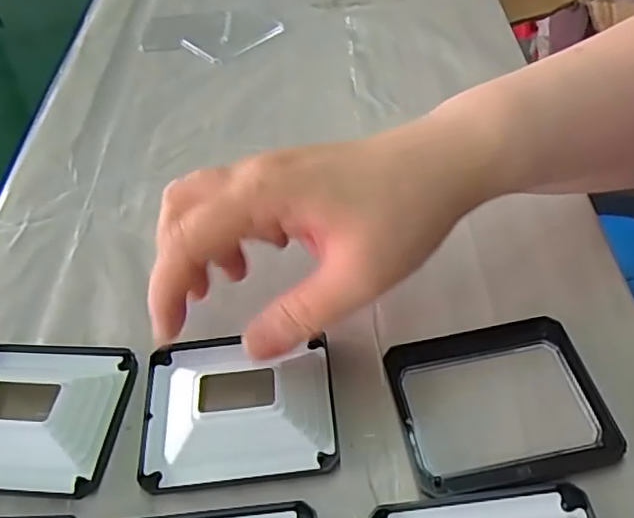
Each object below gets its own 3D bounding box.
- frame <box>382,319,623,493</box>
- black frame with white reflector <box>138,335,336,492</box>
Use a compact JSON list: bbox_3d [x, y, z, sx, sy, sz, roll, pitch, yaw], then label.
[{"bbox_3d":[0.074,0.057,0.259,0.080,0.008,0.068,-10,47,-4],"label":"frame"},{"bbox_3d":[-0.034,0.059,0.265,0.080,0.015,0.069,-7,46,-1],"label":"black frame with white reflector"}]

